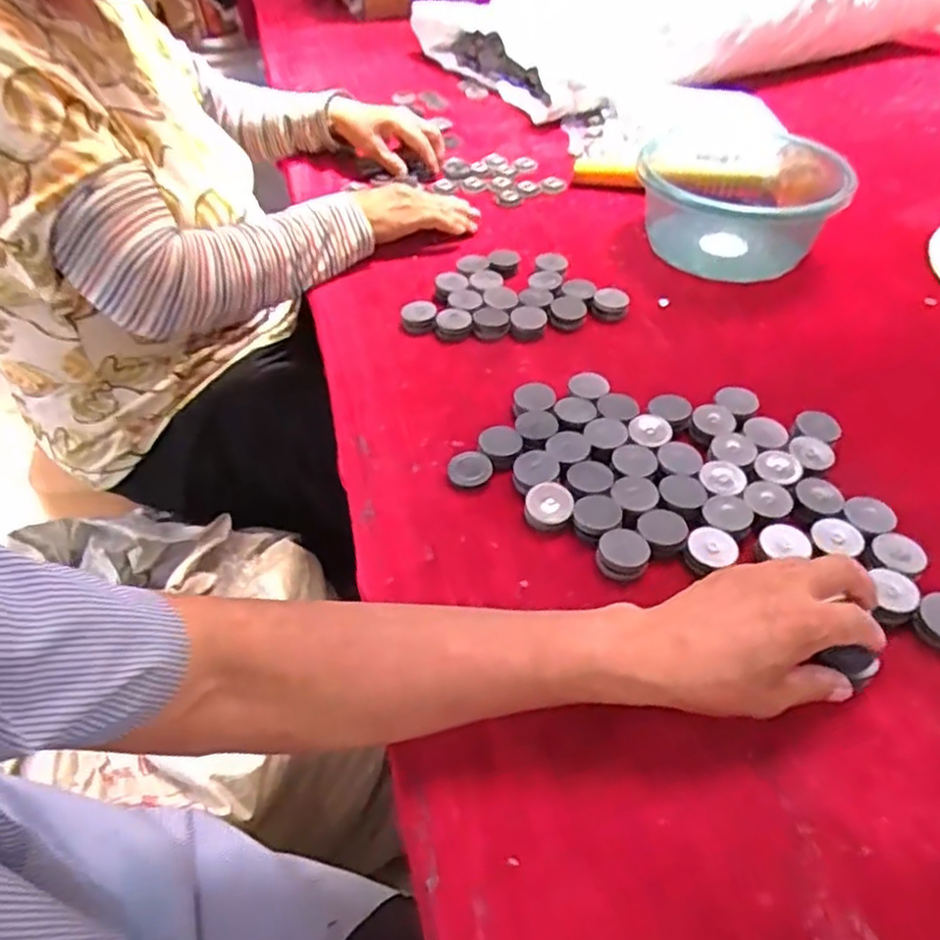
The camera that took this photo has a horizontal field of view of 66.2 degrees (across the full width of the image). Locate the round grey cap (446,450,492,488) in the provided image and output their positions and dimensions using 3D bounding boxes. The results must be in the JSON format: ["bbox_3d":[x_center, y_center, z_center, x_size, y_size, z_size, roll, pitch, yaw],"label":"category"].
[{"bbox_3d":[0.000,-0.001,0.548,0.032,0.015,0.028,-6,46,-9],"label":"round grey cap"}]

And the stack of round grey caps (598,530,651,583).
[{"bbox_3d":[0.104,0.057,0.490,0.034,0.012,0.034,7,45,5],"label":"stack of round grey caps"}]

